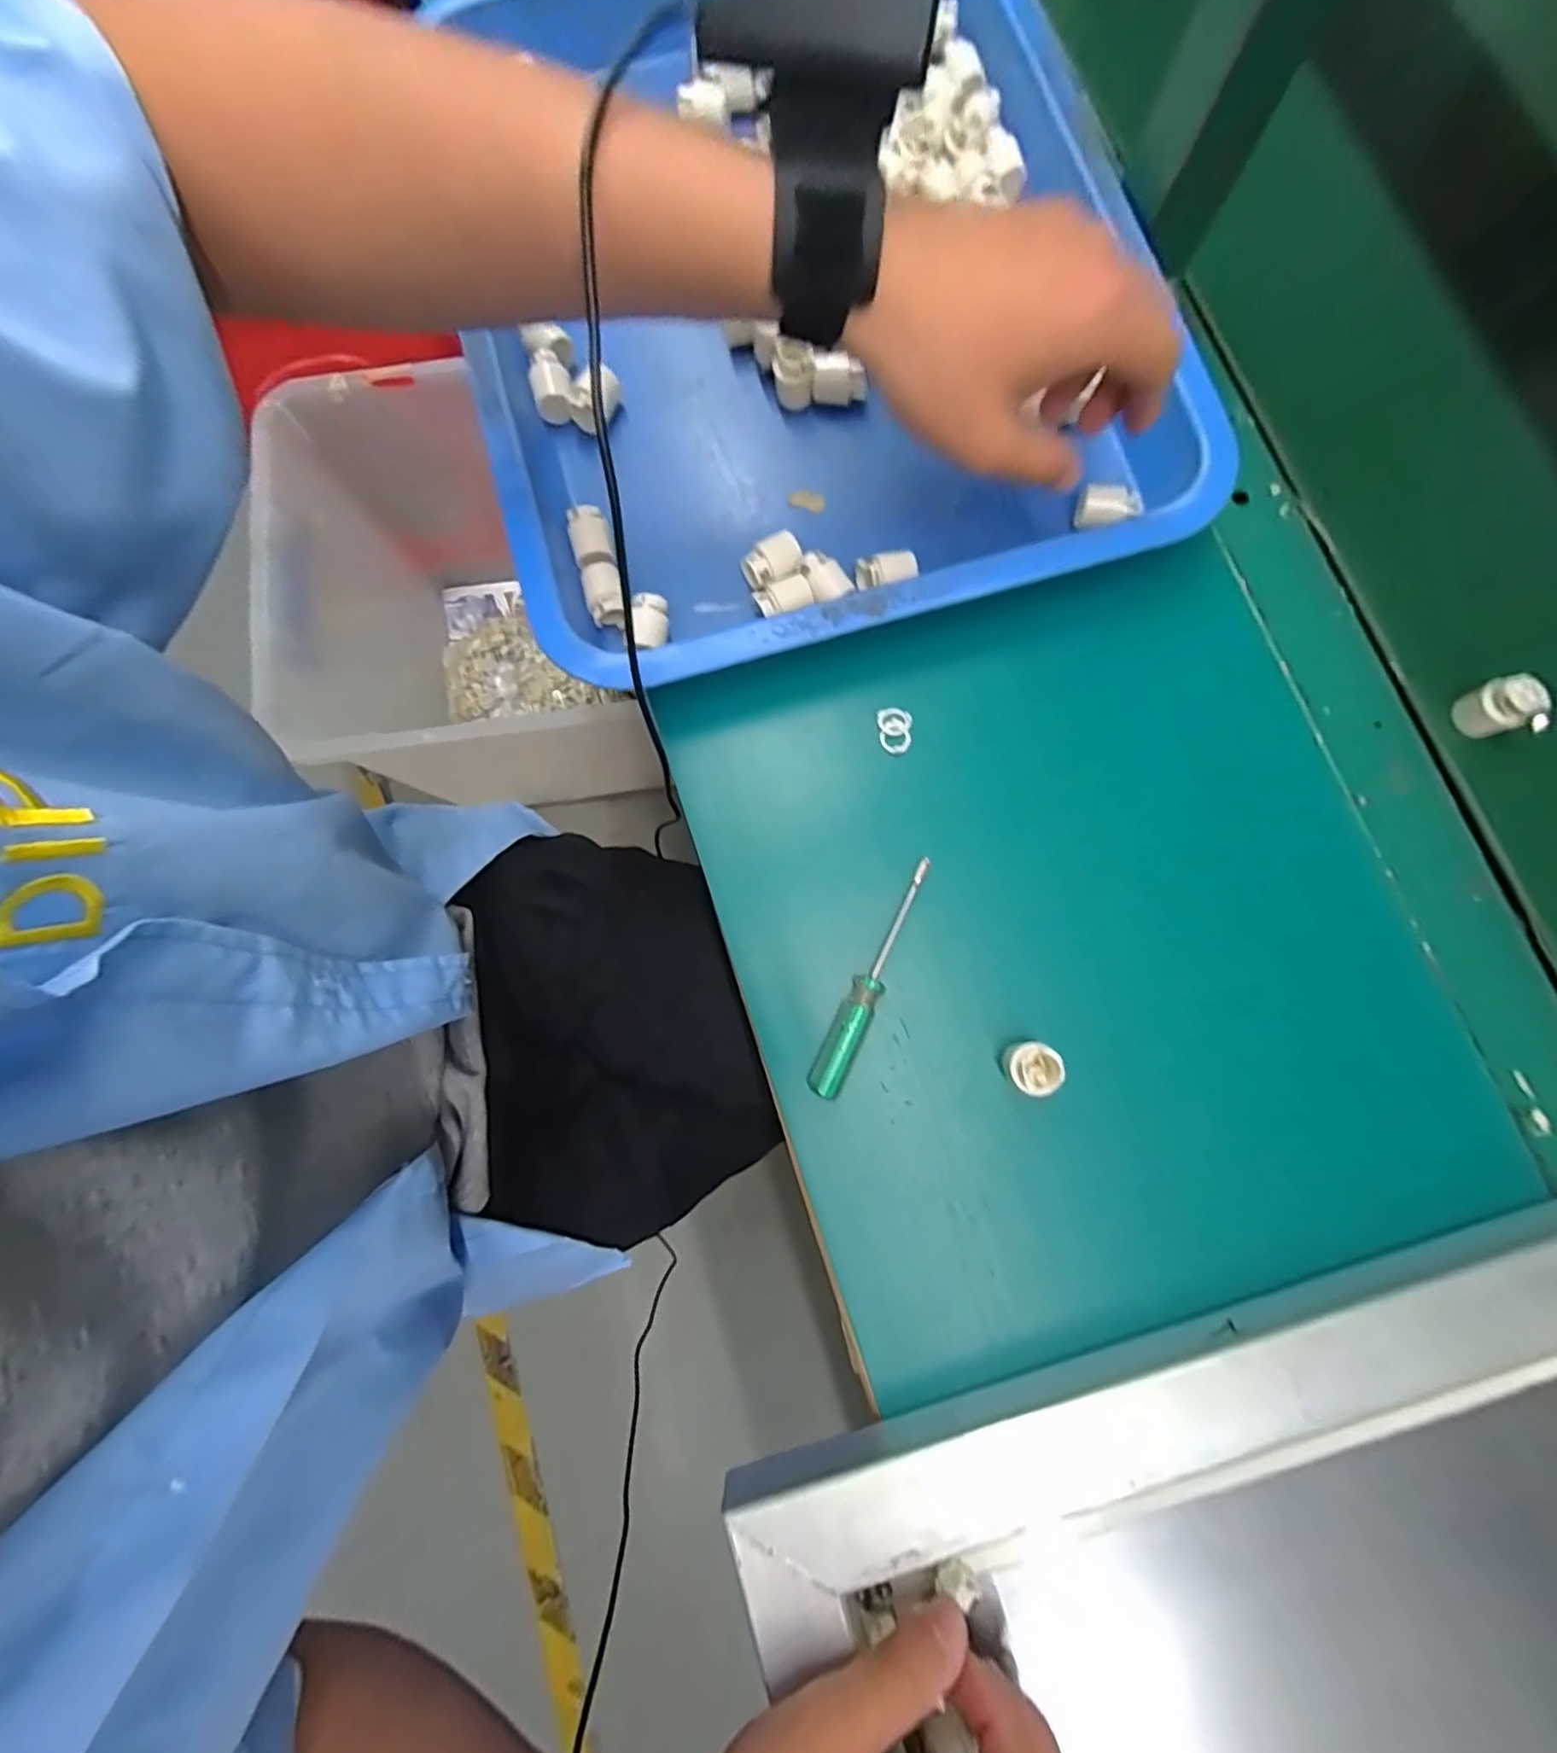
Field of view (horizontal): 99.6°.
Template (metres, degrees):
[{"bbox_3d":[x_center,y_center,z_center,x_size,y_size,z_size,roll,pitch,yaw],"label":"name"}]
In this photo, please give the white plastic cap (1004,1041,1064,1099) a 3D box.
[{"bbox_3d":[0.109,0.083,0.283,0.022,0.014,0.021,0,80,0],"label":"white plastic cap"}]

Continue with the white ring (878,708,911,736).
[{"bbox_3d":[0.058,-0.077,0.326,0.016,0.004,0.013,24,81,5],"label":"white ring"}]

